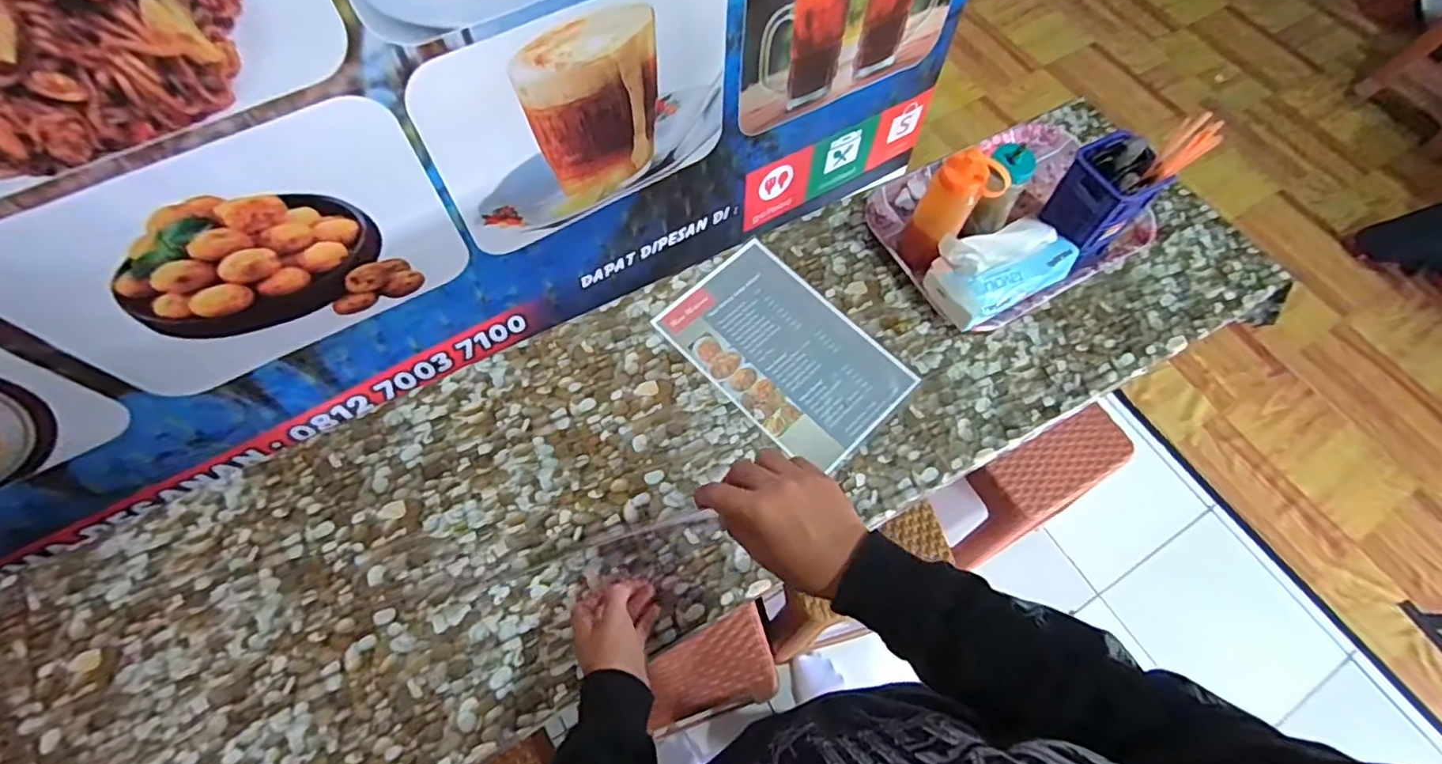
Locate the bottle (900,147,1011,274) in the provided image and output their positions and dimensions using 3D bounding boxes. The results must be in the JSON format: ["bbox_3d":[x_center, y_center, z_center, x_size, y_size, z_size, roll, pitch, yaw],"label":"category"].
[{"bbox_3d":[0.313,-0.229,0.869,0.079,0.199,0.069,-17,66,-9],"label":"bottle"}]

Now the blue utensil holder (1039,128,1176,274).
[{"bbox_3d":[0.535,-0.250,0.896,0.084,0.182,0.104,-28,68,-13],"label":"blue utensil holder"}]

